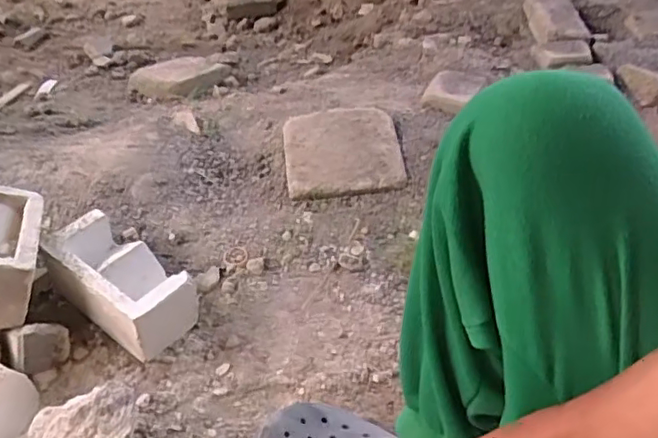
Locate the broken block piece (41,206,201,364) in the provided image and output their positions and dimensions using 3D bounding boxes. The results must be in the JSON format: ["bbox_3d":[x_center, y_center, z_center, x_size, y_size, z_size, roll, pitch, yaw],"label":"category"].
[{"bbox_3d":[-0.289,0.086,0.815,0.194,0.089,0.102,29,51,22],"label":"broken block piece"}]

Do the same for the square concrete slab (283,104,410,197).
[{"bbox_3d":[0.024,-0.125,1.041,0.202,0.043,0.195,-3,46,-7],"label":"square concrete slab"}]

